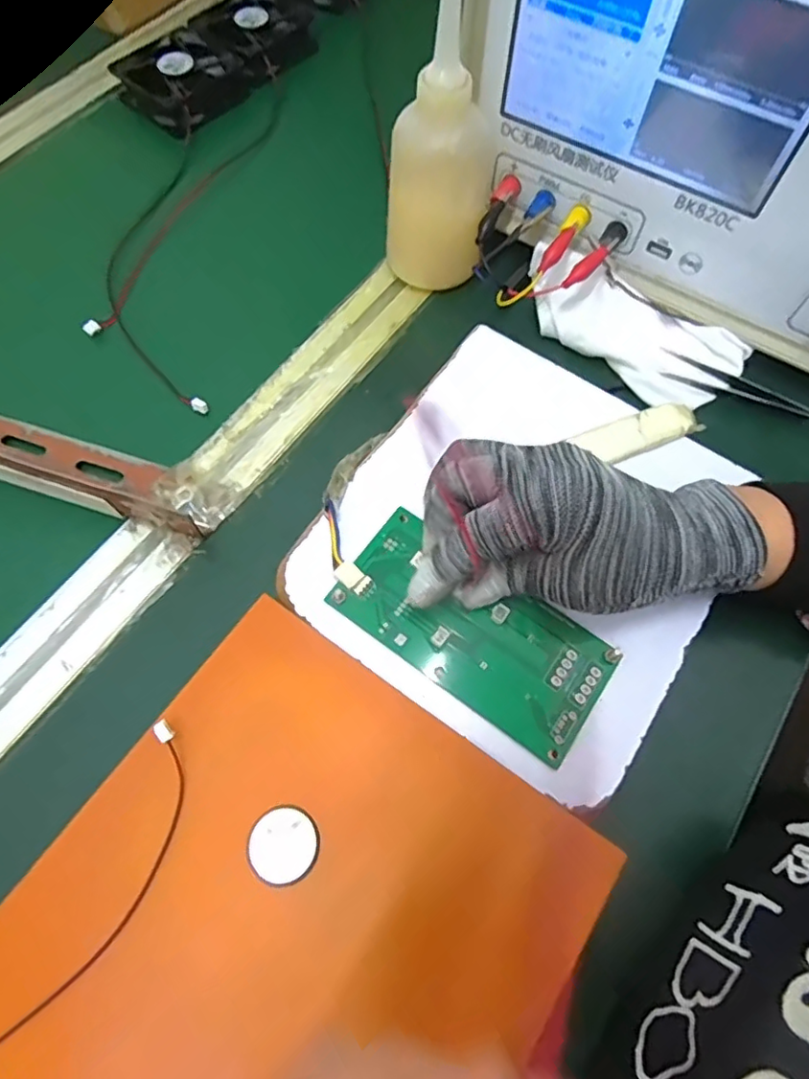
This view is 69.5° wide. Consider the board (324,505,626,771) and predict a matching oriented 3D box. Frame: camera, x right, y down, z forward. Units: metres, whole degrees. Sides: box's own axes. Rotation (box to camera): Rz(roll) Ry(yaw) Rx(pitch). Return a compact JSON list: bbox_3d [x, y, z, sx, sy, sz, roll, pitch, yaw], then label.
[{"bbox_3d":[0.033,0.044,0.287,0.135,0.007,0.065,31,70,11],"label":"board"}]

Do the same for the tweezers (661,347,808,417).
[{"bbox_3d":[0.213,-0.087,0.353,0.118,0.005,0.019,24,69,10],"label":"tweezers"}]

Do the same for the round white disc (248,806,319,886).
[{"bbox_3d":[-0.051,0.128,0.244,0.029,0.004,0.029,0,66,0],"label":"round white disc"}]

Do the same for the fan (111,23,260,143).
[{"bbox_3d":[-0.182,-0.377,0.476,0.077,0.023,0.095,36,71,15],"label":"fan"}]

